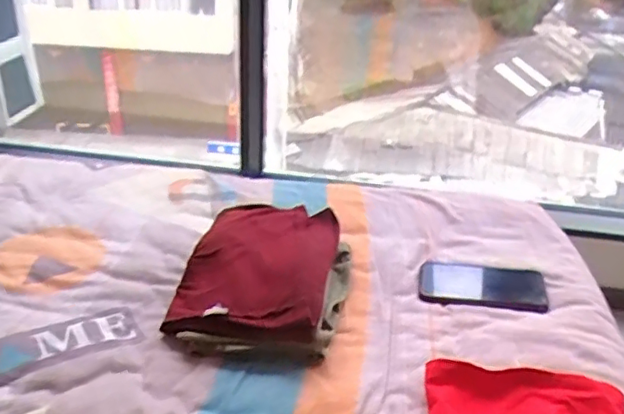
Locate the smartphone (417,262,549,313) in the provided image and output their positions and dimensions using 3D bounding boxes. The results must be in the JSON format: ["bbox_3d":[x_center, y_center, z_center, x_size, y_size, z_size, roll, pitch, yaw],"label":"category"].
[{"bbox_3d":[0.223,0.104,0.787,0.161,0.015,0.090,7,28,8],"label":"smartphone"}]

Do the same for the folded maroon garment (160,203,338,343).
[{"bbox_3d":[-0.065,0.071,0.770,0.187,0.053,0.289,5,28,6],"label":"folded maroon garment"}]

